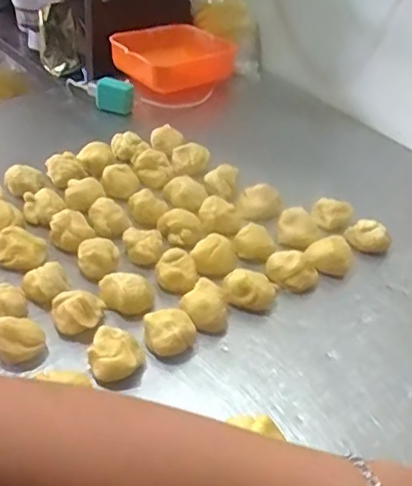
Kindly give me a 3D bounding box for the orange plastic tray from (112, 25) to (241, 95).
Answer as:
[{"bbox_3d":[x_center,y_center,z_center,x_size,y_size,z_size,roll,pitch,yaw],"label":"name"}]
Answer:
[{"bbox_3d":[-0.046,-0.277,0.893,0.156,0.069,0.116,-23,46,-34],"label":"orange plastic tray"}]

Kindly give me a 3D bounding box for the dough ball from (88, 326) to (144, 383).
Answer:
[{"bbox_3d":[-0.069,0.088,0.454,0.039,0.028,0.038,5,37,-4],"label":"dough ball"}]

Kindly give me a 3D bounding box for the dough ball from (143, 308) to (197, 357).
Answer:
[{"bbox_3d":[-0.029,0.073,0.483,0.042,0.030,0.036,5,37,-3],"label":"dough ball"}]

